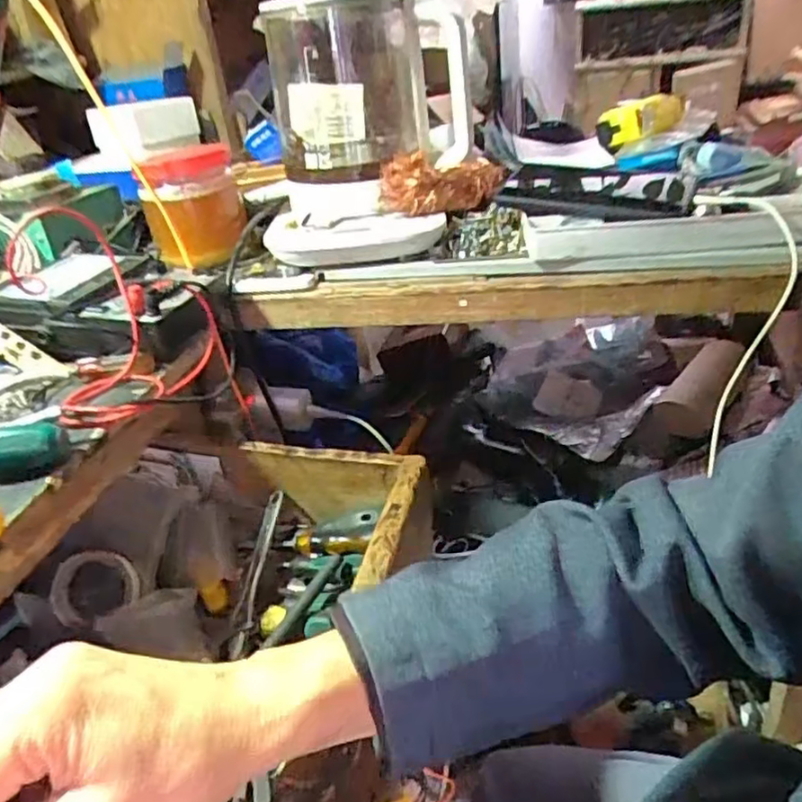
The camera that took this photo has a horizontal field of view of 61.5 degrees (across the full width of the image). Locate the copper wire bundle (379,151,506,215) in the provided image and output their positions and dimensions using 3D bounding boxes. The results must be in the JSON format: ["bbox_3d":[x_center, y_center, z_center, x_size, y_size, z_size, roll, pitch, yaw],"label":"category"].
[{"bbox_3d":[0.039,-0.203,0.635,0.119,0.053,0.051,-20,33,-21],"label":"copper wire bundle"}]

